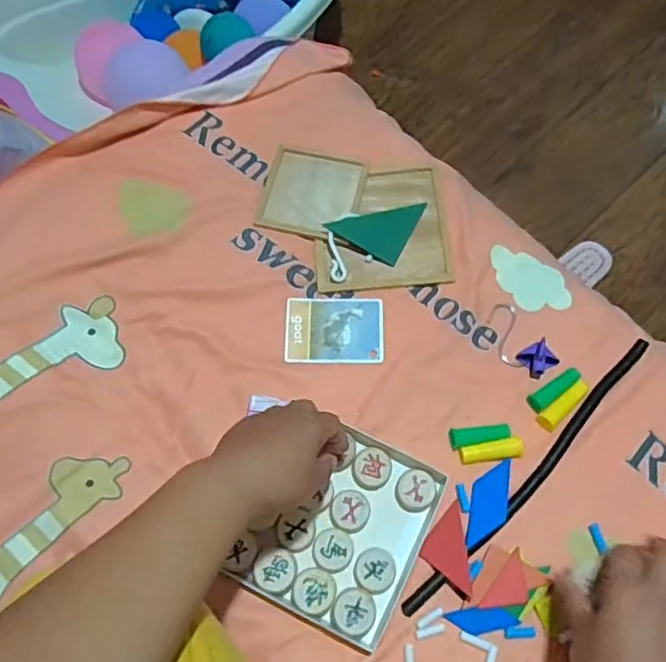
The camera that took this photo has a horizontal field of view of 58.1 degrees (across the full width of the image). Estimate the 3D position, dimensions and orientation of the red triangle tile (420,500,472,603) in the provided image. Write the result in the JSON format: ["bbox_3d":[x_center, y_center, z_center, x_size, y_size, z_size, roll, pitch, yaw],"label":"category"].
[{"bbox_3d":[0.098,0.194,0.527,0.038,0.006,0.076,-4,68,-3],"label":"red triangle tile"}]

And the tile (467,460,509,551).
[{"bbox_3d":[0.142,0.155,0.544,0.031,0.006,0.080,13,68,3],"label":"tile"}]

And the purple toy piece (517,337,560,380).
[{"bbox_3d":[0.206,0.026,0.591,0.032,0.024,0.030,-26,71,-12],"label":"purple toy piece"}]

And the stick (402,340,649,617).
[{"bbox_3d":[0.192,0.128,0.558,0.023,0.010,0.351,43,73,14],"label":"stick"}]

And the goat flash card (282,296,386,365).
[{"bbox_3d":[0.002,-0.001,0.614,0.099,0.004,0.069,1,73,1],"label":"goat flash card"}]

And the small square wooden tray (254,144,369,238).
[{"bbox_3d":[-0.022,-0.155,0.663,0.105,0.009,0.109,14,68,4],"label":"small square wooden tray"}]

